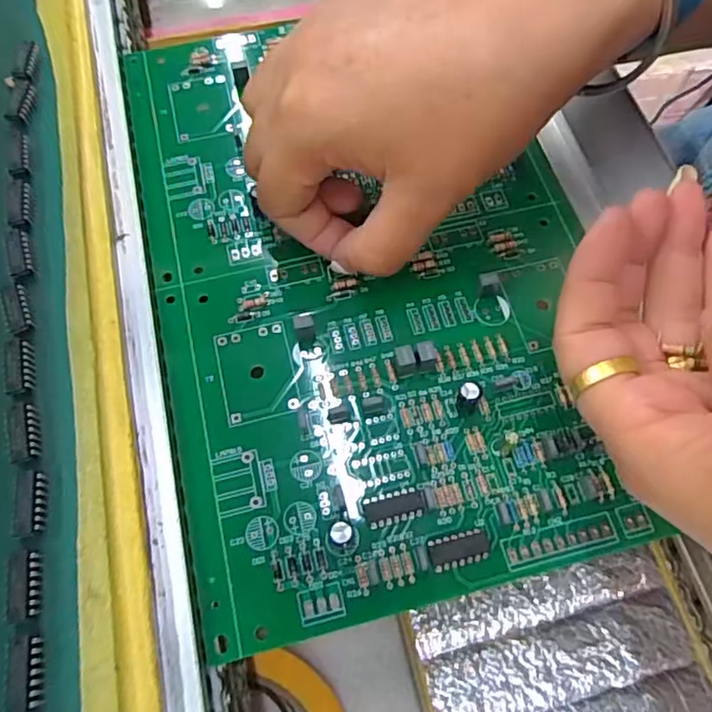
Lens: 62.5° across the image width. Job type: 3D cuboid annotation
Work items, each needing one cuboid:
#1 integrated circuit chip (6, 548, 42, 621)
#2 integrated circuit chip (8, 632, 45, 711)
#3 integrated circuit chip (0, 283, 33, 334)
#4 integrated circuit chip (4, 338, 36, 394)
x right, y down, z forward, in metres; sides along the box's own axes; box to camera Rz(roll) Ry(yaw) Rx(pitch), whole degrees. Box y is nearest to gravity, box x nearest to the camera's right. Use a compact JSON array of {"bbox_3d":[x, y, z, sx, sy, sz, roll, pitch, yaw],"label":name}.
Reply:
[{"bbox_3d":[-0.094,0.064,0.166,0.007,0.004,0.019,-11,66,-4],"label":"integrated circuit chip"},{"bbox_3d":[-0.088,0.084,0.156,0.007,0.005,0.019,-9,66,-3],"label":"integrated circuit chip"},{"bbox_3d":[-0.116,-0.016,0.202,0.008,0.006,0.019,-22,67,-9],"label":"integrated circuit chip"},{"bbox_3d":[-0.110,0.004,0.193,0.008,0.005,0.019,-11,66,-4],"label":"integrated circuit chip"}]

